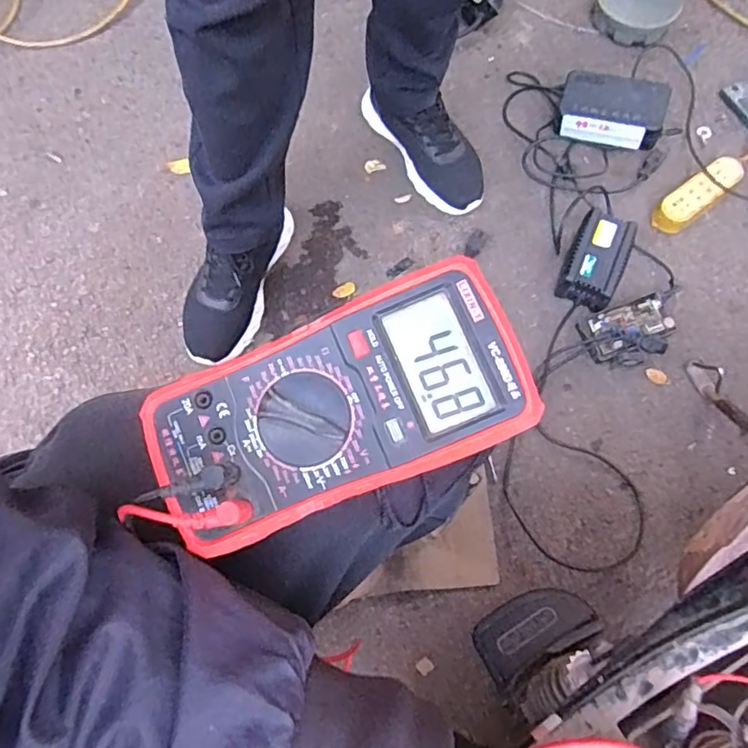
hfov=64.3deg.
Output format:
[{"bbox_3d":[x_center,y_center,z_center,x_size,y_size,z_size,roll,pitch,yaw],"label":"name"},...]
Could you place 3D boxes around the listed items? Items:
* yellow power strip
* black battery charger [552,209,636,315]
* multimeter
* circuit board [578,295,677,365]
[{"bbox_3d":[0.524,-0.291,0.960,0.169,0.029,0.055,-39,77,-11],"label":"yellow power strip"},{"bbox_3d":[0.335,-0.172,0.902,0.083,0.054,0.144,26,75,7],"label":"black battery charger"},{"bbox_3d":[-0.018,0.016,0.284,0.176,0.032,0.085,-20,74,-7],"label":"multimeter"},{"bbox_3d":[0.375,-0.068,0.882,0.135,0.033,0.075,-20,74,-7],"label":"circuit board"}]

